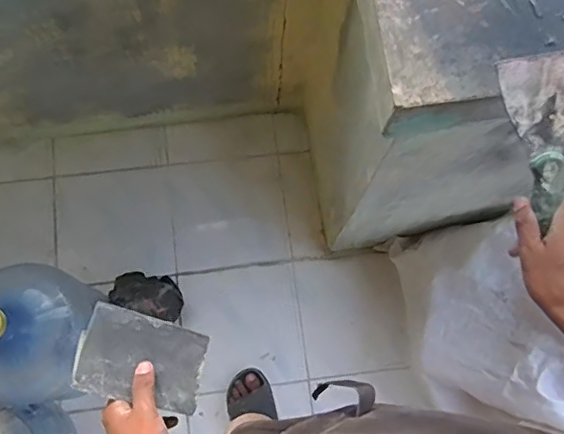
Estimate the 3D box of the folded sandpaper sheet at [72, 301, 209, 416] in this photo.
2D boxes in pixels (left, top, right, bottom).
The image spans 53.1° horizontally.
[{"bbox_3d":[-0.141,0.147,0.585,0.135,0.007,0.087,25,60,-31],"label":"folded sandpaper sheet"}]

